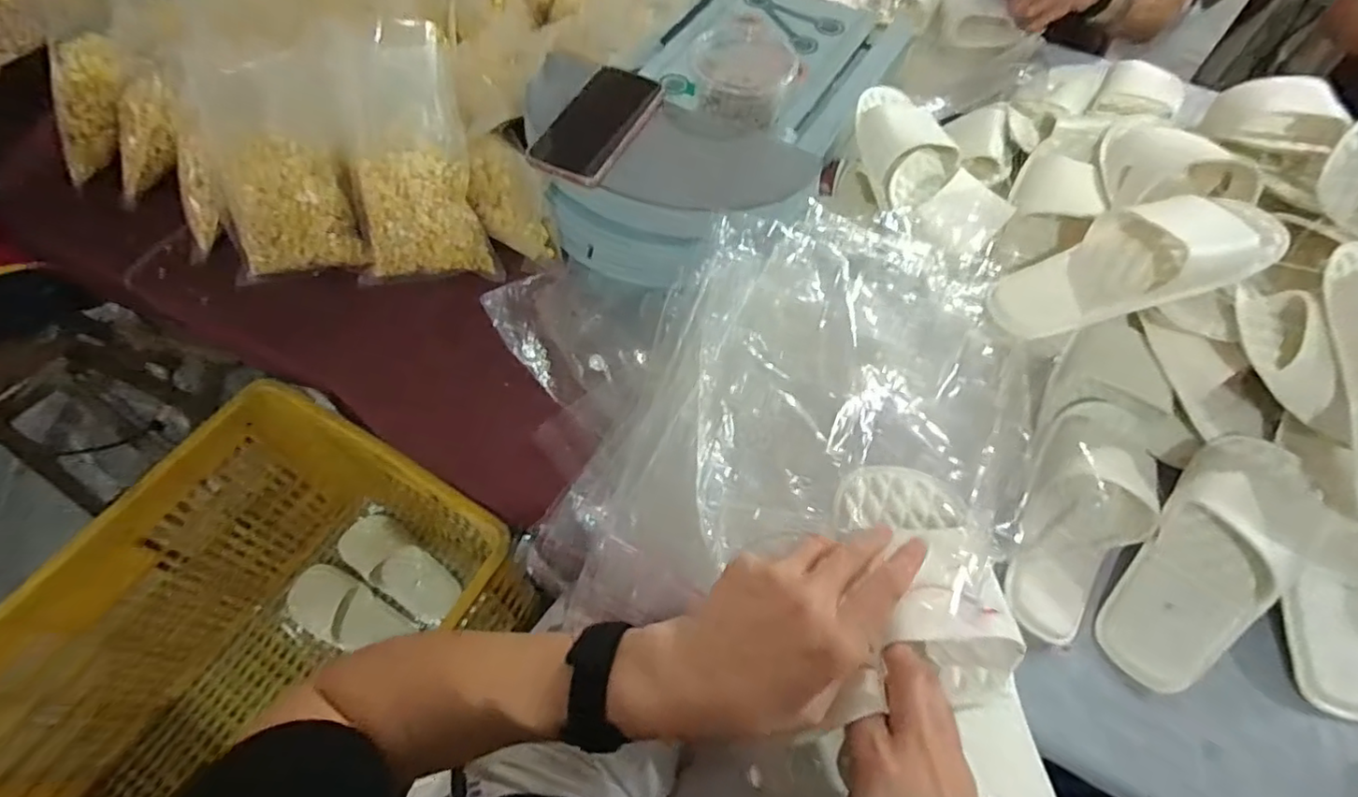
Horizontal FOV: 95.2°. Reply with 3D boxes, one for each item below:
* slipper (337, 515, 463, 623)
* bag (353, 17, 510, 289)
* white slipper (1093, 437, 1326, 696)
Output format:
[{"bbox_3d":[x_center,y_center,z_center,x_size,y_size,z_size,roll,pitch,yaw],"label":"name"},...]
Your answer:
[{"bbox_3d":[-0.512,0.303,1.135,0.254,0.071,0.104,32,63,13],"label":"slipper"},{"bbox_3d":[-0.268,-0.247,0.637,0.134,0.250,0.054,-1,19,-5],"label":"bag"},{"bbox_3d":[0.447,0.134,0.518,0.097,0.061,0.235,35,86,15],"label":"white slipper"}]

